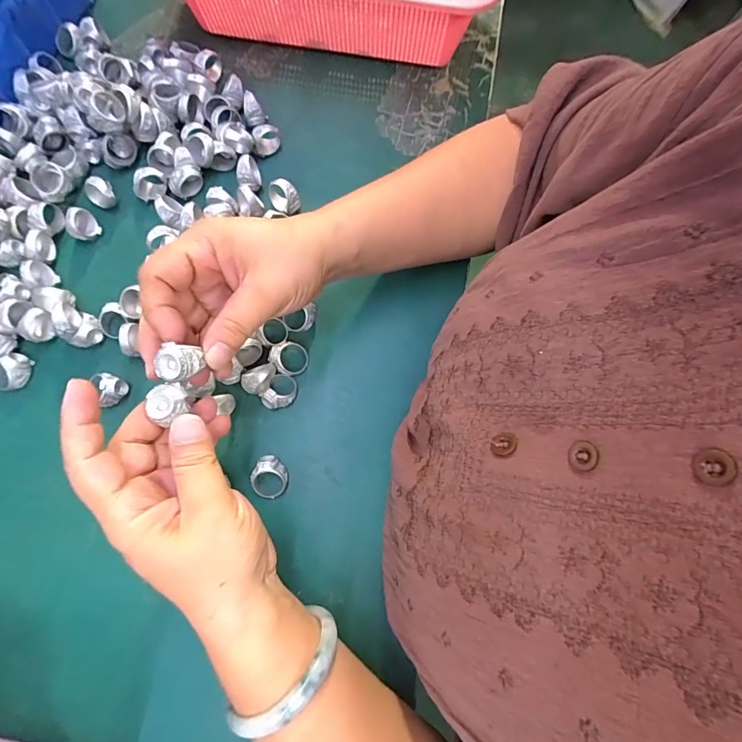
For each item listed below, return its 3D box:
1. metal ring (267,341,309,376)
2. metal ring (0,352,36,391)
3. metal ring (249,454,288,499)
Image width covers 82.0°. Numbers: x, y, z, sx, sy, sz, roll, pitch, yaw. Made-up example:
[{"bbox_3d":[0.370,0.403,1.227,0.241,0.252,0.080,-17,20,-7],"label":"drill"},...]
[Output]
[{"bbox_3d":[-0.062,-0.010,0.330,0.031,0.009,0.027,21,67,-30],"label":"metal ring"},{"bbox_3d":[-0.270,0.000,0.318,0.025,0.017,0.027,1,75,-4],"label":"metal ring"},{"bbox_3d":[-0.072,0.076,0.305,0.023,0.020,0.028,24,75,3],"label":"metal ring"}]

